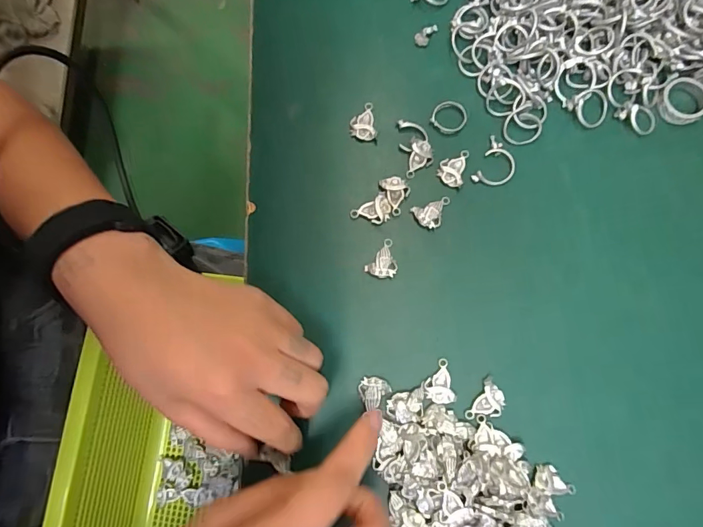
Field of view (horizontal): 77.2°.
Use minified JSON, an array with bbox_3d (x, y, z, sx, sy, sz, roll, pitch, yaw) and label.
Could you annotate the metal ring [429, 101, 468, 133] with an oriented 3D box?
[{"bbox_3d":[0.060,-0.090,0.266,0.020,0.004,0.022,0,80,1],"label":"metal ring"}]

